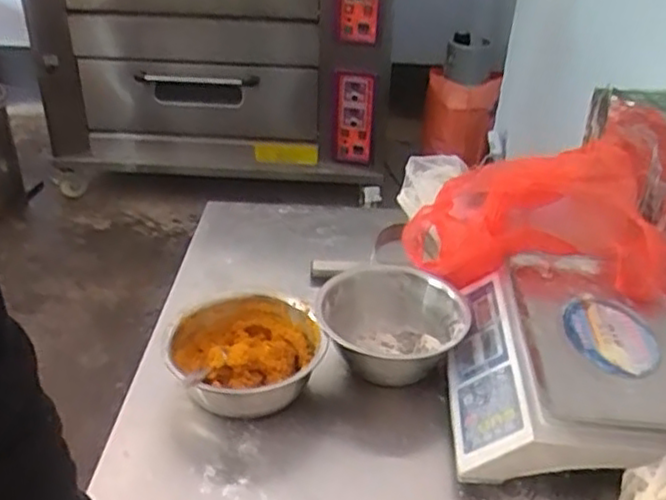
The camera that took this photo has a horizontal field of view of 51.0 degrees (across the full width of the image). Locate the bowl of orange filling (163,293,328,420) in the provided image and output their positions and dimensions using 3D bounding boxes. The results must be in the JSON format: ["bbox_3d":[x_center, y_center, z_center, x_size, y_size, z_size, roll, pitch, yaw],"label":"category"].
[{"bbox_3d":[-0.116,0.141,0.925,0.191,0.082,0.175,2,31,-1],"label":"bowl of orange filling"}]

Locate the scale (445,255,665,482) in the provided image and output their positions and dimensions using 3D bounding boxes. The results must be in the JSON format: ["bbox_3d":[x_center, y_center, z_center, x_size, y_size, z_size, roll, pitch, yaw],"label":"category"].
[{"bbox_3d":[0.311,0.142,0.886,0.313,0.098,0.330,5,31,3],"label":"scale"}]

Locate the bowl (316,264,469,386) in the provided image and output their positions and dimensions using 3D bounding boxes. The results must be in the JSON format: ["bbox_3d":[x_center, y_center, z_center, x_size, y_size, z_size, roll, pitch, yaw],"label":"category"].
[{"bbox_3d":[0.080,0.113,0.997,0.197,0.107,0.243,0,31,-5],"label":"bowl"}]

